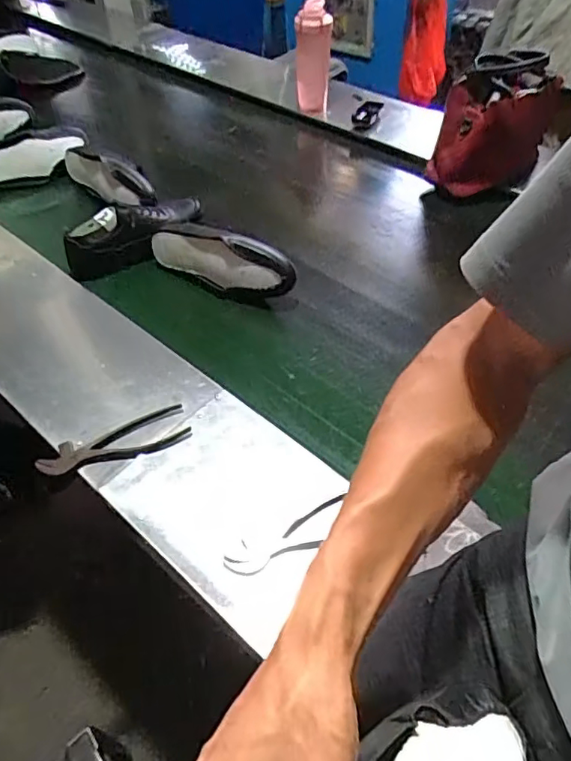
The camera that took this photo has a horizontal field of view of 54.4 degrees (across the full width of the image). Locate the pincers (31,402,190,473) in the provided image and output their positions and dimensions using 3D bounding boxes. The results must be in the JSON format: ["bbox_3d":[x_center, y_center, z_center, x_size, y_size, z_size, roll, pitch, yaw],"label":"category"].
[{"bbox_3d":[-0.226,0.081,0.736,0.195,0.021,0.065,-20,50,-16],"label":"pincers"}]

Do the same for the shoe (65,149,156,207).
[{"bbox_3d":[-0.378,-0.437,1.161,0.096,0.069,0.298,-35,56,-26],"label":"shoe"}]

